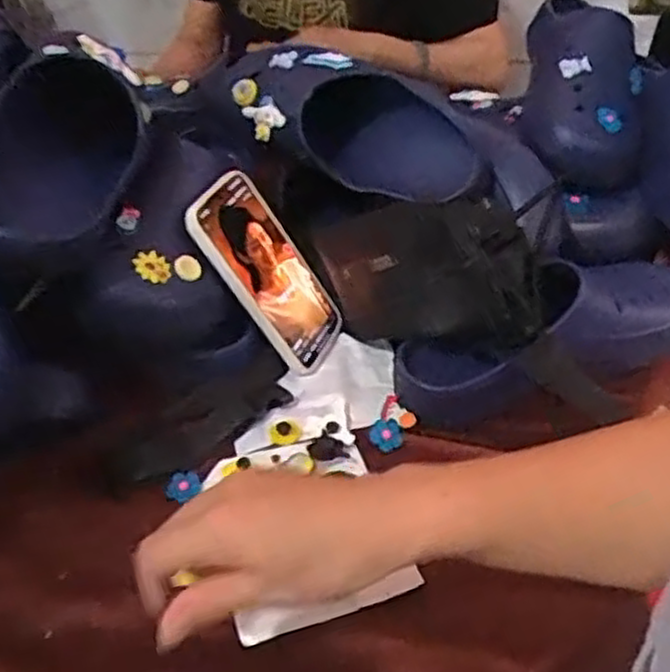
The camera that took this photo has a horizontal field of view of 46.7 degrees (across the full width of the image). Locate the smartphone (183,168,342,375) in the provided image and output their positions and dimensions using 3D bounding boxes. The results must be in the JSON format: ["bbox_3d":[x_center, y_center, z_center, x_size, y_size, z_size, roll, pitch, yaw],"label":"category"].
[{"bbox_3d":[-0.053,-0.053,0.636,0.017,0.165,0.084,-16,30,38],"label":"smartphone"}]

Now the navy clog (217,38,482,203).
[{"bbox_3d":[0.018,-0.204,0.708,0.248,0.091,0.113,23,42,-3],"label":"navy clog"}]

